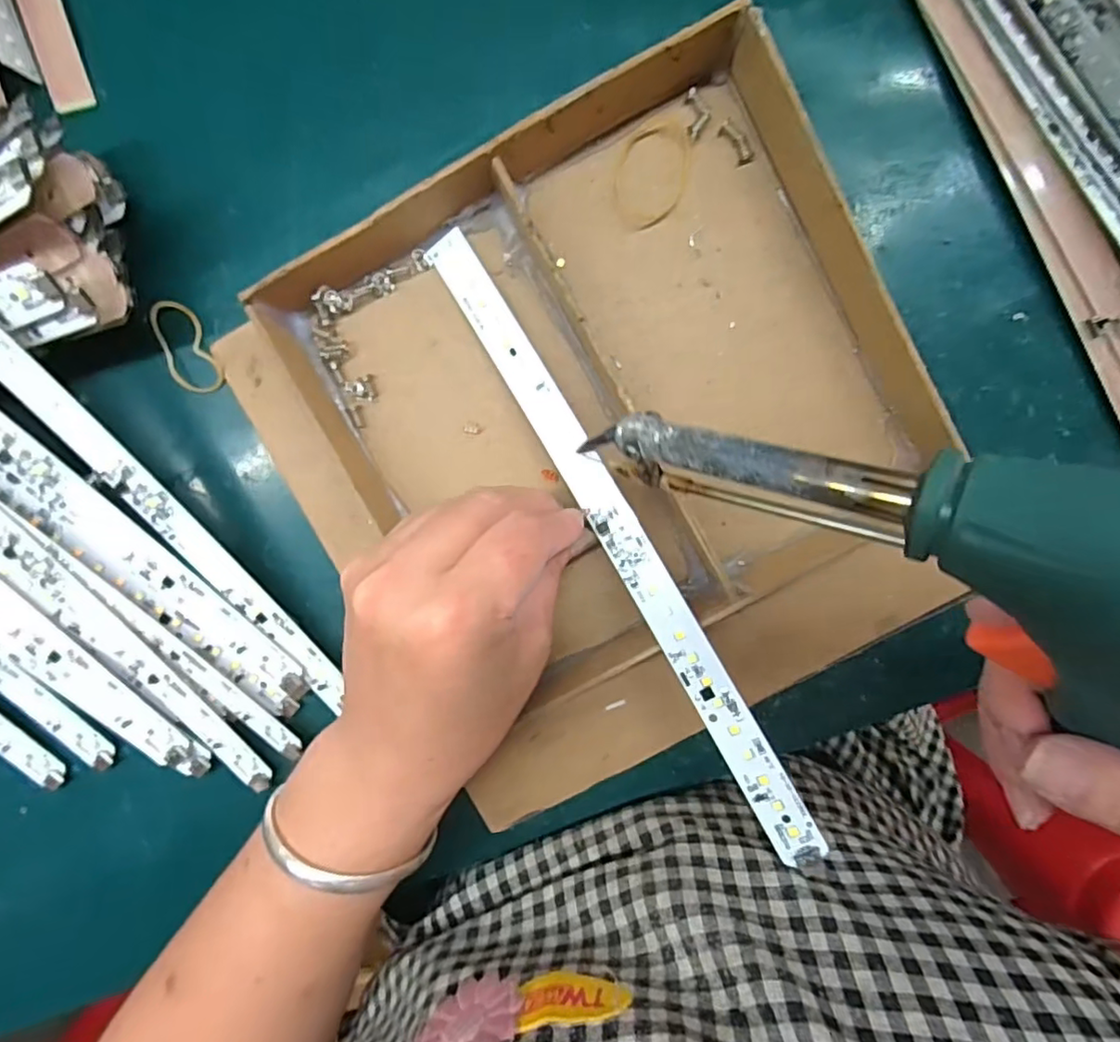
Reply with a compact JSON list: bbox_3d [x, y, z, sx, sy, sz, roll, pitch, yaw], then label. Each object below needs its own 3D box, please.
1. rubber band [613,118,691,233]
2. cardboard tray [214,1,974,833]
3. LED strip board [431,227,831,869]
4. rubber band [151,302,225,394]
[{"bbox_3d":[0.038,-0.145,0.254,0.031,0.004,0.043,3,97,1],"label":"rubber band"},{"bbox_3d":[0.029,-0.029,0.251,0.262,0.035,0.250,-29,95,4],"label":"cardboard tray"},{"bbox_3d":[0.023,0.002,0.242,0.018,0.009,0.279,-30,82,4],"label":"LED strip board"},{"bbox_3d":[-0.166,-0.077,0.268,0.021,0.006,0.042,-28,95,1],"label":"rubber band"}]

